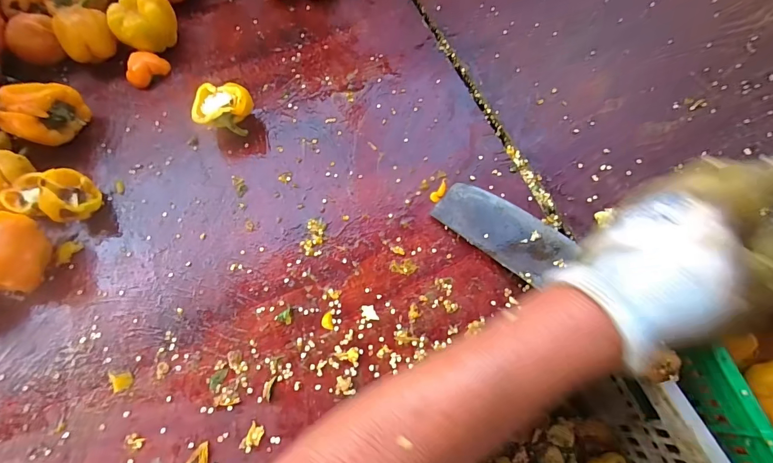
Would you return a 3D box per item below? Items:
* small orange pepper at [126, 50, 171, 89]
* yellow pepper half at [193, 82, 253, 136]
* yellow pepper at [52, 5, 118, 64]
[{"bbox_3d":[-0.318,-0.215,0.491,0.054,0.026,0.033,-41,71,-14],"label":"small orange pepper"},{"bbox_3d":[-0.189,-0.142,0.442,0.064,0.046,0.047,1,67,3],"label":"yellow pepper half"},{"bbox_3d":[-0.394,-0.258,0.488,0.064,0.055,0.055,-41,71,-14],"label":"yellow pepper"}]

